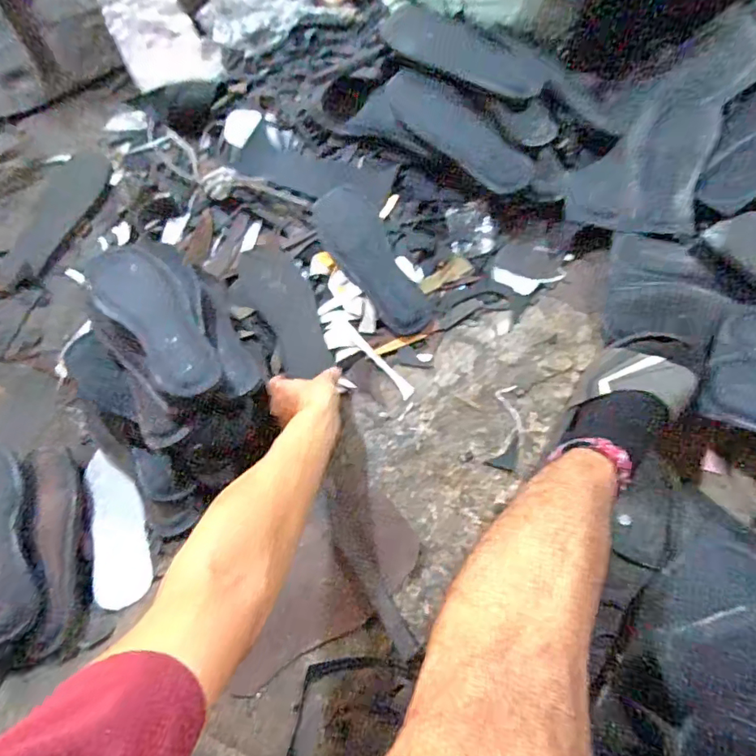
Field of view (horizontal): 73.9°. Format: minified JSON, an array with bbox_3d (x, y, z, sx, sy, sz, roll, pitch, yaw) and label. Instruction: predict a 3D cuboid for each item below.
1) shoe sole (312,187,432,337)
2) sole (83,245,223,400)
[{"bbox_3d":[-0.014,-0.175,0.729,0.085,0.022,0.257,-28,68,-8],"label":"shoe sole"},{"bbox_3d":[-0.262,-0.074,0.591,0.083,0.026,0.232,-39,70,-12],"label":"sole"}]

